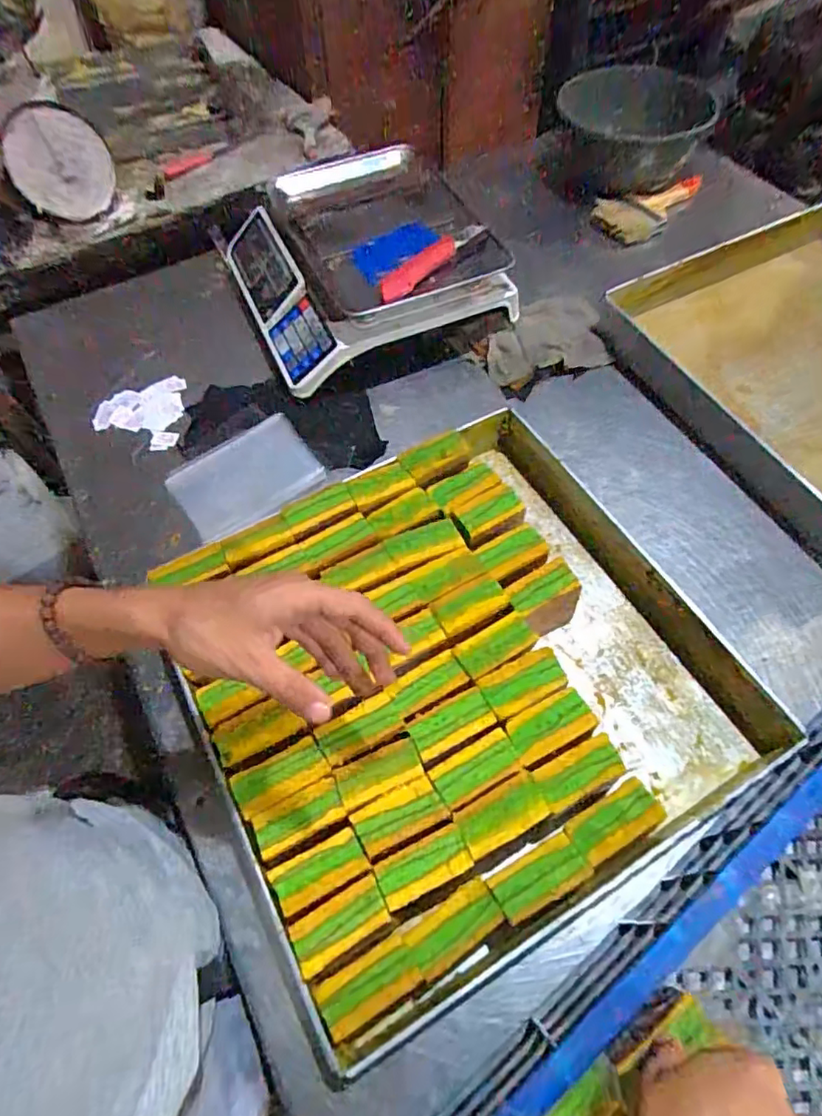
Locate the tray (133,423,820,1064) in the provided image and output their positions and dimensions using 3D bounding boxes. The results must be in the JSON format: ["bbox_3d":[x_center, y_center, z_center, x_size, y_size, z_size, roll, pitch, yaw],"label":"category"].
[{"bbox_3d":[0.048,0.096,0.558,0.474,0.078,0.442,-27,62,-12],"label":"tray"}]

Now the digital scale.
[{"bbox_3d":[-0.060,-0.415,0.810,0.341,0.125,0.313,-19,60,-7],"label":"digital scale"}]

